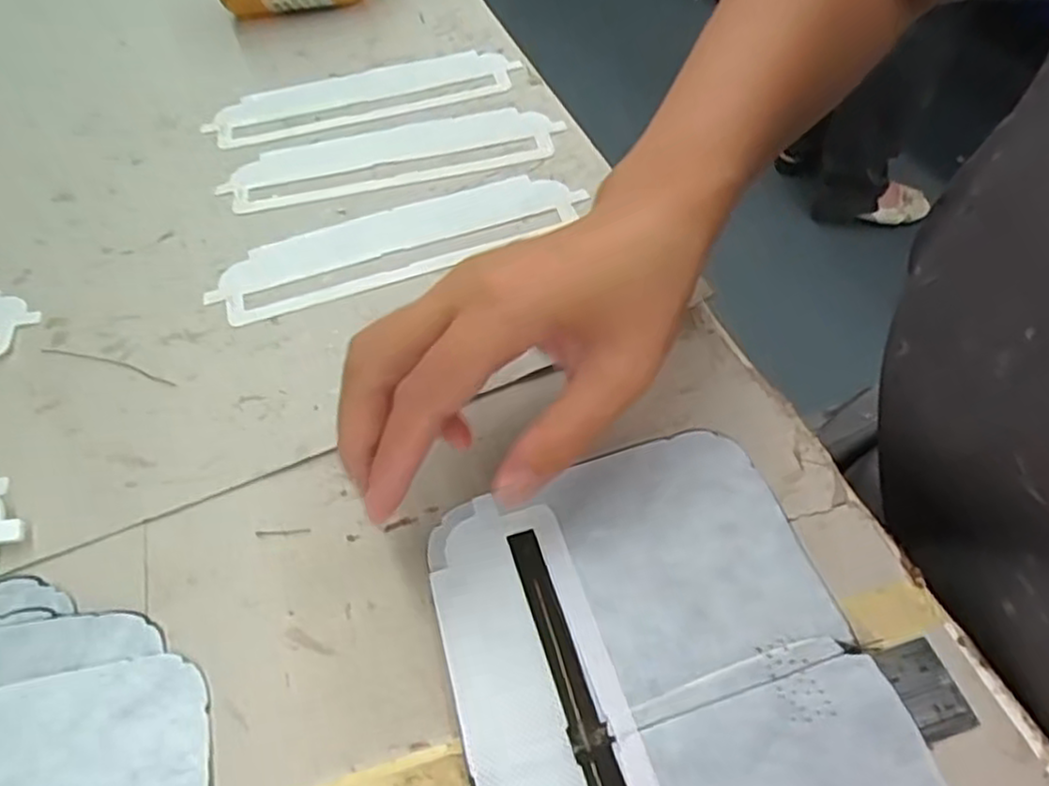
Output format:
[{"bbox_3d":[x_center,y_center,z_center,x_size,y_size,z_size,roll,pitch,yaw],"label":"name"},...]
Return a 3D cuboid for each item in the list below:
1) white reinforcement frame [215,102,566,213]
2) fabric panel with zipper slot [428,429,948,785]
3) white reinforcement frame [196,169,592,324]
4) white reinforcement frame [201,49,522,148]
[{"bbox_3d":[-0.076,-0.139,0.415,0.183,0.005,0.058,-12,53,-3],"label":"white reinforcement frame"},{"bbox_3d":[0.049,0.106,0.234,0.131,0.006,0.190,-17,55,-8],"label":"fabric panel with zipper slot"},{"bbox_3d":[-0.064,-0.080,0.369,0.183,0.004,0.053,-19,56,-10],"label":"white reinforcement frame"},{"bbox_3d":[-0.099,-0.186,0.452,0.185,0.006,0.055,-13,55,-5],"label":"white reinforcement frame"}]

